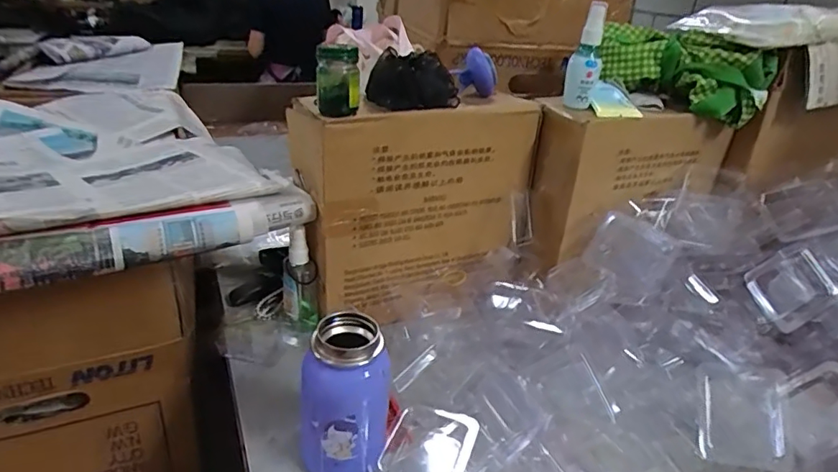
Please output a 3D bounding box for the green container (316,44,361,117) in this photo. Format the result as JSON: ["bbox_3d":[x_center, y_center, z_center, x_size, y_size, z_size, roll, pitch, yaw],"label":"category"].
[{"bbox_3d":[-0.082,-0.159,0.535,0.042,0.067,0.040,1,27,-10],"label":"green container"}]

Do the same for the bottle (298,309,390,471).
[{"bbox_3d":[-0.064,0.144,0.456,0.072,0.145,0.060,6,27,-1],"label":"bottle"}]

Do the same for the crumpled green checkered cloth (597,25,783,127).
[{"bbox_3d":[0.340,-0.214,0.689,0.206,0.086,0.077,23,32,30],"label":"crumpled green checkered cloth"}]

